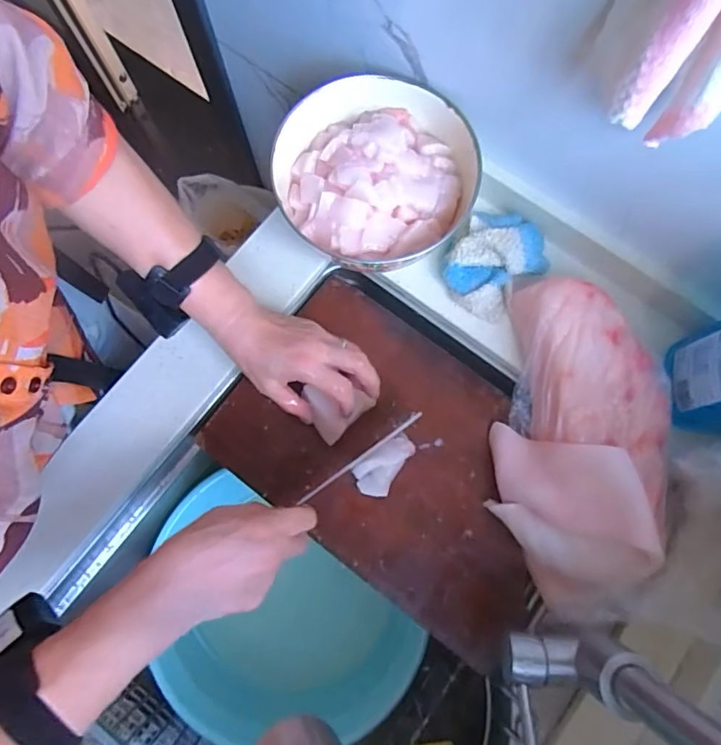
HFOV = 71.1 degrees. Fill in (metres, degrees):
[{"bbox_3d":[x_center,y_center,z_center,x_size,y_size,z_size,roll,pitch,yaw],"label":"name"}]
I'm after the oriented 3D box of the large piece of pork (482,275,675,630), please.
[{"bbox_3d":[0.208,0.065,0.478,0.141,0.092,0.297,10,77,4],"label":"large piece of pork"}]

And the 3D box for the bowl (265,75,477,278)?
[{"bbox_3d":[0.005,-0.206,0.523,0.204,0.068,0.186,0,76,1],"label":"bowl"}]

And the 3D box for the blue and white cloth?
[{"bbox_3d":[0.141,-0.116,0.540,0.087,0.062,0.107,42,80,10],"label":"blue and white cloth"}]

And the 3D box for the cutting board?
[{"bbox_3d":[0.043,0.086,0.520,0.358,0.019,0.235,37,80,9],"label":"cutting board"}]

